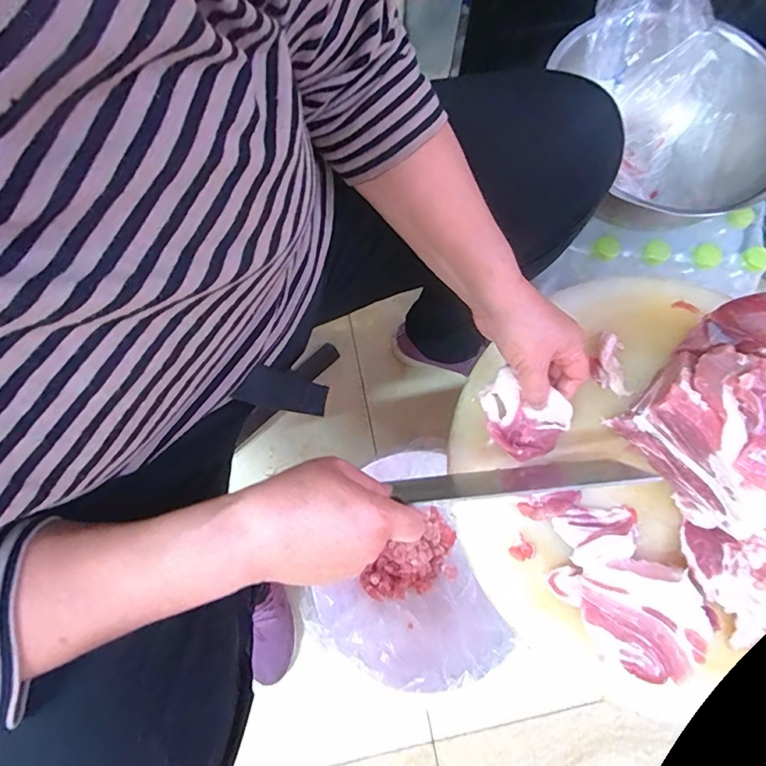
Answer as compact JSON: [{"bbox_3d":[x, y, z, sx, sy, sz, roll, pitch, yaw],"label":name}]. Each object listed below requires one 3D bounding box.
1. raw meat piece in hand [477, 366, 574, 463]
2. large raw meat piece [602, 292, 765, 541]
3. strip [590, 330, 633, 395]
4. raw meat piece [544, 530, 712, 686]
[{"bbox_3d":[0.124,0.032,0.419,0.082,0.049,0.057,36,76,8],"label":"raw meat piece in hand"},{"bbox_3d":[0.337,0.013,0.397,0.203,0.115,0.161,-42,78,-12],"label":"large raw meat piece"},{"bbox_3d":[0.230,-0.019,0.466,0.037,0.018,0.059,-1,73,-1],"label":"strip"},{"bbox_3d":[0.207,0.179,0.384,0.099,0.041,0.110,-42,79,-12],"label":"raw meat piece"}]

